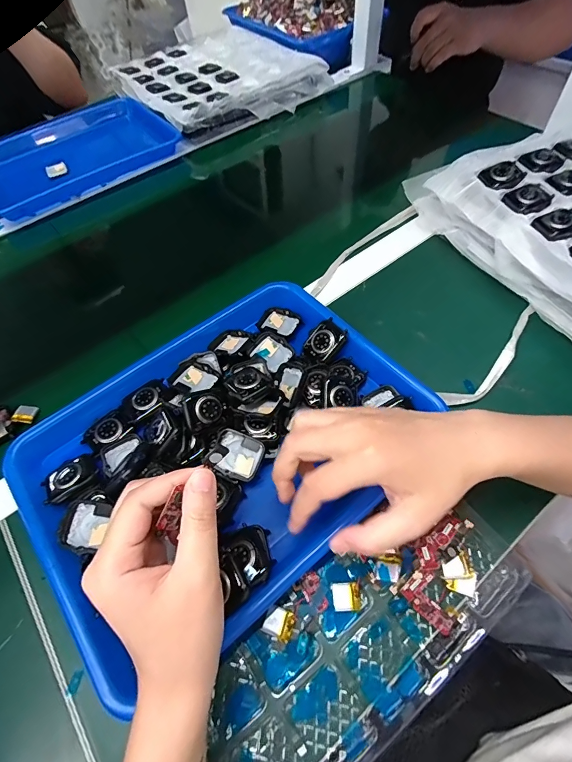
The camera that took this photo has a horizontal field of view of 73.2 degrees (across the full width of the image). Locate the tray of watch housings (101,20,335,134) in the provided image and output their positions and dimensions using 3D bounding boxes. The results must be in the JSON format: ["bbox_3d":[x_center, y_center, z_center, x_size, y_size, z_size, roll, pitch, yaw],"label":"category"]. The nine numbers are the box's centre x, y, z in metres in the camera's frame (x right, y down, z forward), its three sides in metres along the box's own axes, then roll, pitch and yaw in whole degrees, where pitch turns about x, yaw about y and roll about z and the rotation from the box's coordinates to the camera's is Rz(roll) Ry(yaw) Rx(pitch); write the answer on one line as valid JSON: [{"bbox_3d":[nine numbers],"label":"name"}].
[{"bbox_3d":[-0.147,-0.600,0.756,0.304,0.046,0.340,-36,62,-17],"label":"tray of watch housings"}]

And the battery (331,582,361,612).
[{"bbox_3d":[0.045,0.163,0.291,0.020,0.004,0.019,-6,57,1],"label":"battery"}]

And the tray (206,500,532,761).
[{"bbox_3d":[0.054,0.183,0.277,0.254,0.019,0.104,-33,61,-16],"label":"tray"}]

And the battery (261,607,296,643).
[{"bbox_3d":[-0.004,0.179,0.284,0.020,0.008,0.019,21,61,17],"label":"battery"}]

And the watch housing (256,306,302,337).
[{"bbox_3d":[-0.007,-0.064,0.420,0.041,0.010,0.035,26,63,20],"label":"watch housing"}]

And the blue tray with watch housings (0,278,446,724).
[{"bbox_3d":[-0.059,0.046,0.350,0.322,0.050,0.268,-38,62,-18],"label":"blue tray with watch housings"}]

